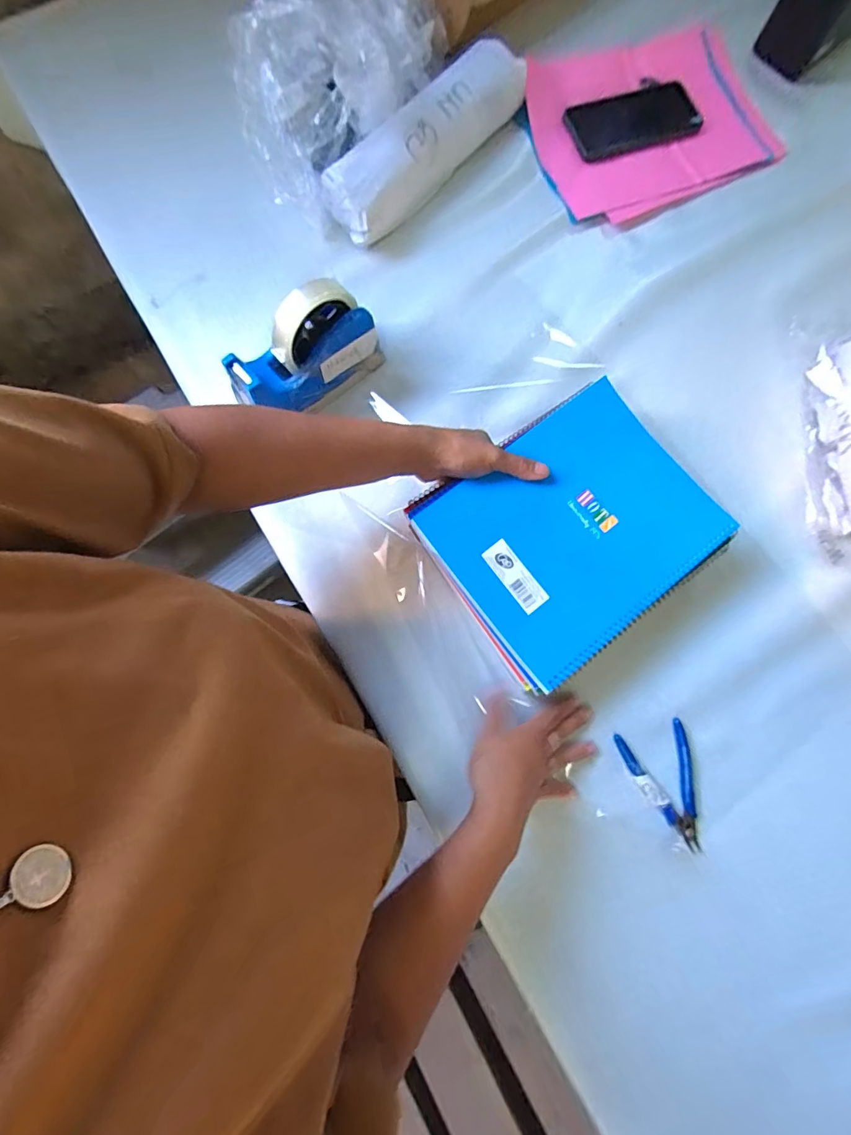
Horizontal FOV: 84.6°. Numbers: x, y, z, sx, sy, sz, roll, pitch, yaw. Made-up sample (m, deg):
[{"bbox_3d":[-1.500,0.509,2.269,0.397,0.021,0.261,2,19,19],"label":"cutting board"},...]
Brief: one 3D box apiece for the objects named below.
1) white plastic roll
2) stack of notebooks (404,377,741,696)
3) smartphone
[{"bbox_3d":[0.003,-0.506,0.560,0.071,0.060,0.294,42,81,6],"label":"white plastic roll"},{"bbox_3d":[0.141,-0.038,0.444,0.248,0.024,0.205,-35,82,-7],"label":"stack of notebooks"},{"bbox_3d":[0.272,-0.582,0.609,0.175,0.014,0.073,-18,80,-5],"label":"smartphone"}]

